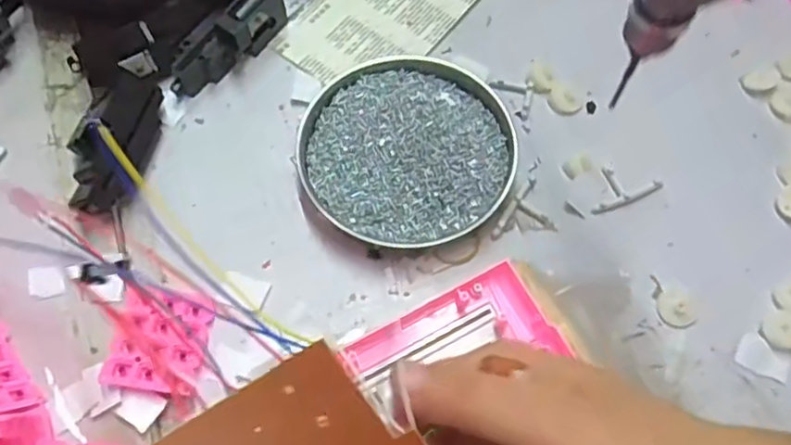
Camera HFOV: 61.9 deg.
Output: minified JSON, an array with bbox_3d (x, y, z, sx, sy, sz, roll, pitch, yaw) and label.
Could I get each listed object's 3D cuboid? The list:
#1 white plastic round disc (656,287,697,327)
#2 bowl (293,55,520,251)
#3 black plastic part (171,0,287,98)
[{"bbox_3d":[0.169,0.050,0.395,0.021,0.005,0.023,0,67,1],"label":"white plastic round disc"},{"bbox_3d":[0.007,-0.047,0.432,0.135,0.021,0.133,0,67,1],"label":"bowl"},{"bbox_3d":[-0.116,-0.128,0.461,0.097,0.038,0.028,-39,72,-14],"label":"black plastic part"}]

